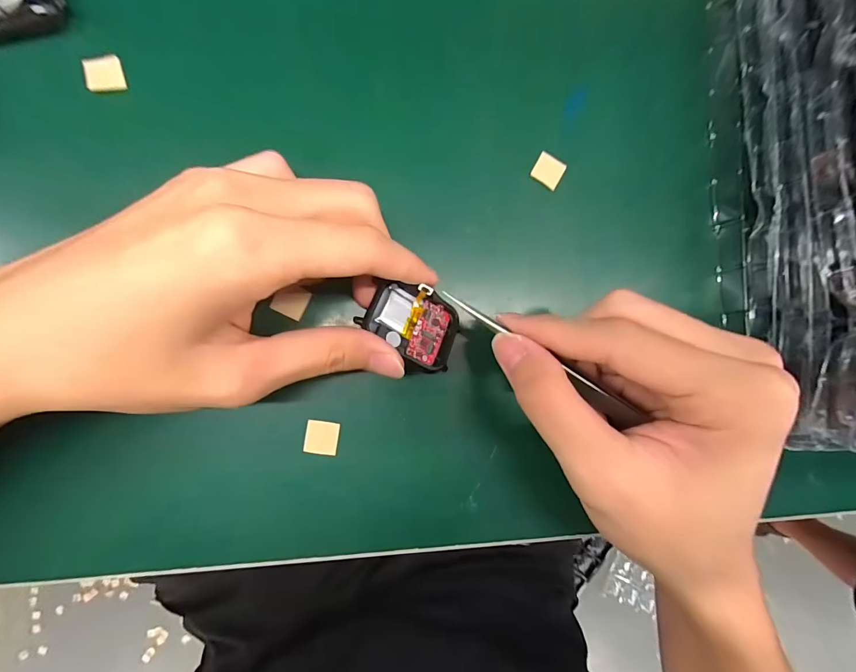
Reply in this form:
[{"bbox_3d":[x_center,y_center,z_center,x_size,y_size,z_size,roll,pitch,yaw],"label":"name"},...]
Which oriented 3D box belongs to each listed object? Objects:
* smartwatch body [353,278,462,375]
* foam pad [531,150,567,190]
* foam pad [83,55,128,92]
[{"bbox_3d":[-0.006,-0.005,0.179,0.046,0.012,0.038,31,62,-17],"label":"smartwatch body"},{"bbox_3d":[0.064,-0.088,0.203,0.015,0.004,0.015,28,84,-4],"label":"foam pad"},{"bbox_3d":[-0.151,-0.122,0.179,0.015,0.005,0.015,-12,88,-7],"label":"foam pad"}]

